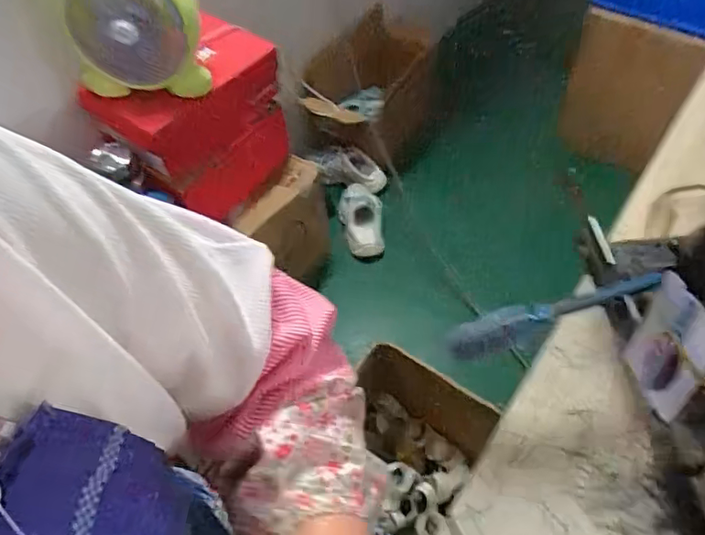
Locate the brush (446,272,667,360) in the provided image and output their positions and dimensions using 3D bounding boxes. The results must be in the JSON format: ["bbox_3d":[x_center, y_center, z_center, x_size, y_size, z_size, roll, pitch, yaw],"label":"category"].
[{"bbox_3d":[0.147,0.036,0.396,0.152,0.038,0.025,-13,52,-6],"label":"brush"}]

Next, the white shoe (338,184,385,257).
[{"bbox_3d":[0.024,-0.139,1.465,0.112,0.090,0.222,-9,52,-3],"label":"white shoe"}]

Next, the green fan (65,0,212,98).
[{"bbox_3d":[-0.372,-0.419,0.906,0.231,0.245,0.068,1,52,4],"label":"green fan"}]

